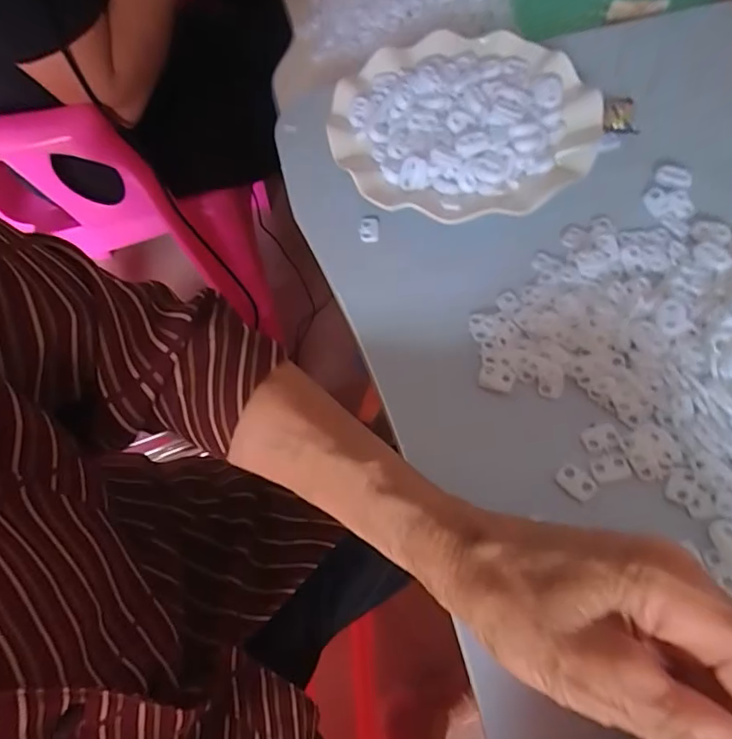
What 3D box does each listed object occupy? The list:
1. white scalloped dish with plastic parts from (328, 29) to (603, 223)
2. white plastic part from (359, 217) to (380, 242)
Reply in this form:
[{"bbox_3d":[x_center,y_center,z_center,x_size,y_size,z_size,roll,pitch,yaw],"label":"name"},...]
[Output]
[{"bbox_3d":[0.067,-0.169,0.355,0.171,0.031,0.166,-3,61,5],"label":"white scalloped dish with plastic parts"},{"bbox_3d":[0.002,-0.092,0.342,0.013,0.005,0.021,-1,61,6],"label":"white plastic part"}]

